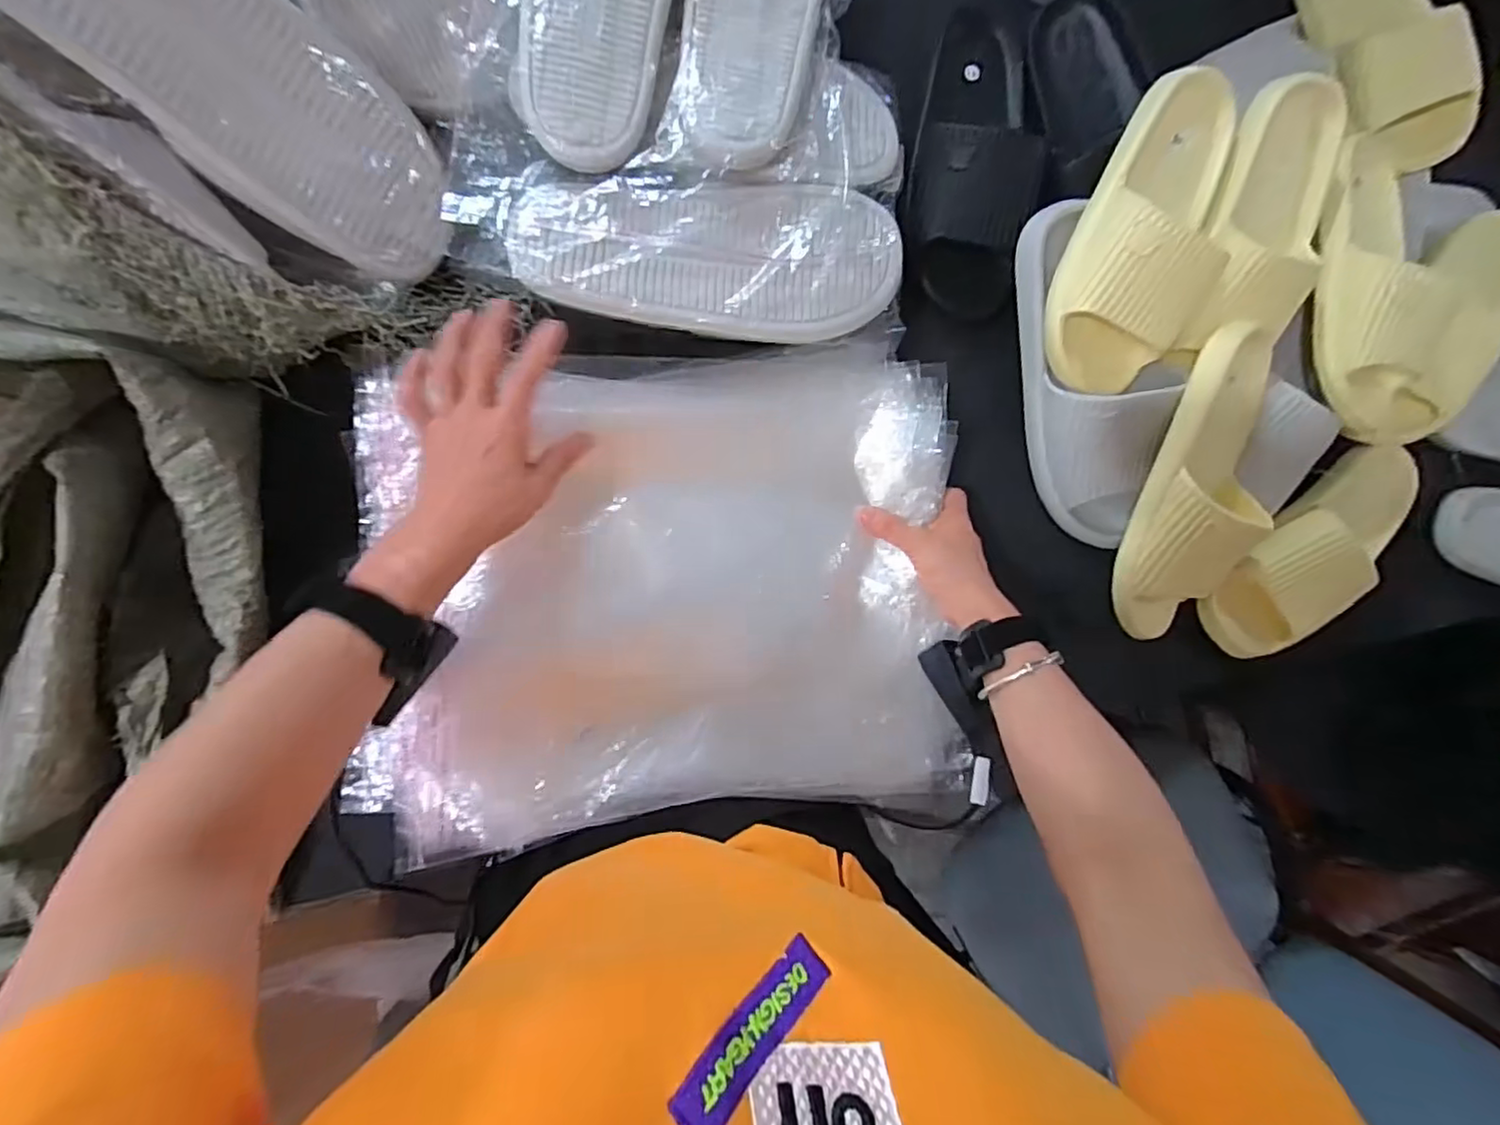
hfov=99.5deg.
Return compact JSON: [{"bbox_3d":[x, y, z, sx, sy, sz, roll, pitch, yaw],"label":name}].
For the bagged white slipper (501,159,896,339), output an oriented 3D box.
[{"bbox_3d":[-0.026,-0.226,0.469,0.280,0.043,0.102,0,88,-9],"label":"bagged white slipper"}]

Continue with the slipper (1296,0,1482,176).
[{"bbox_3d":[0.595,-0.485,0.589,0.110,0.067,0.231,-7,74,-9],"label":"slipper"}]

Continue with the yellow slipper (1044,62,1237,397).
[{"bbox_3d":[0.320,-0.260,0.507,0.115,0.073,0.245,25,84,-7],"label":"yellow slipper"}]

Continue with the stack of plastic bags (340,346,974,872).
[{"bbox_3d":[-0.052,0.015,0.460,0.416,0.053,0.328,-3,89,-9],"label":"stack of plastic bags"}]

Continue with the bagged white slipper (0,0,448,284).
[{"bbox_3d":[-0.311,-0.295,0.375,0.282,0.035,0.114,35,81,-48],"label":"bagged white slipper"}]

